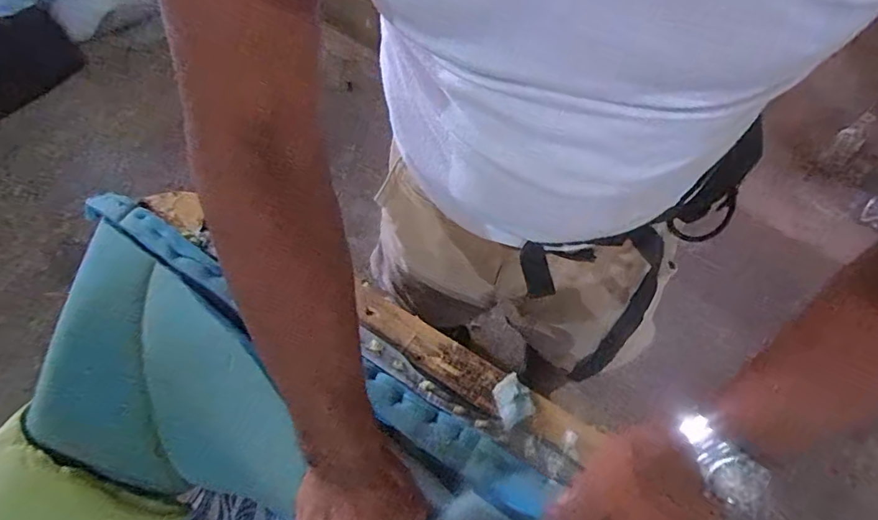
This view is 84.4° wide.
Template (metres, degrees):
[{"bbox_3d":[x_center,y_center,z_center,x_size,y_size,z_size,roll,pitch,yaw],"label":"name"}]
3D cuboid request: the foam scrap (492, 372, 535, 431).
[{"bbox_3d":[0.074,0.139,0.484,0.035,0.007,0.049,-15,60,-6],"label":"foam scrap"}]

